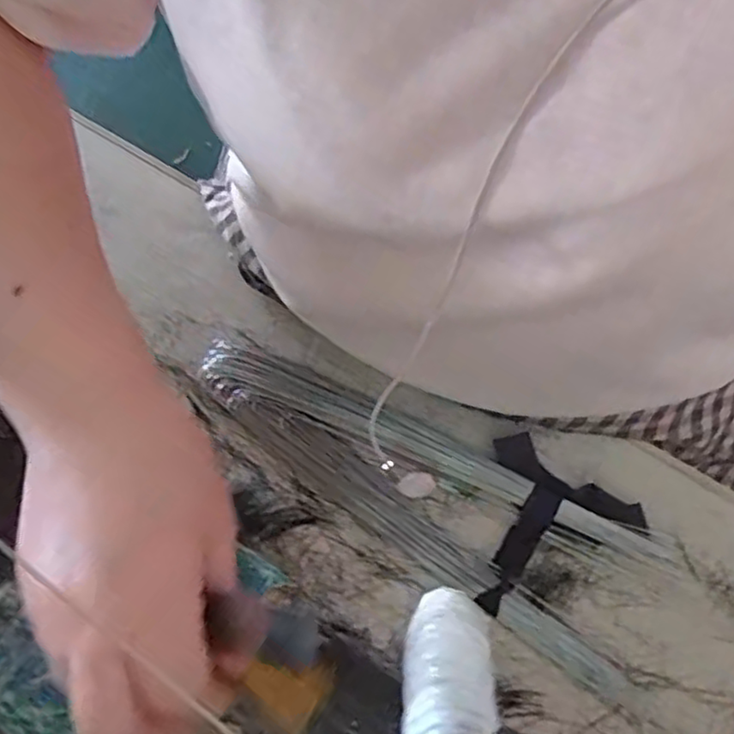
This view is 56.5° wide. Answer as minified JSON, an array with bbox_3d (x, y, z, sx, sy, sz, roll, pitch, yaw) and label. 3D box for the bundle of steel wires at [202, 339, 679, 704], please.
[{"bbox_3d":[0.026,0.054,0.367,0.261,0.010,0.087,30,64,15],"label":"bundle of steel wires"}]

